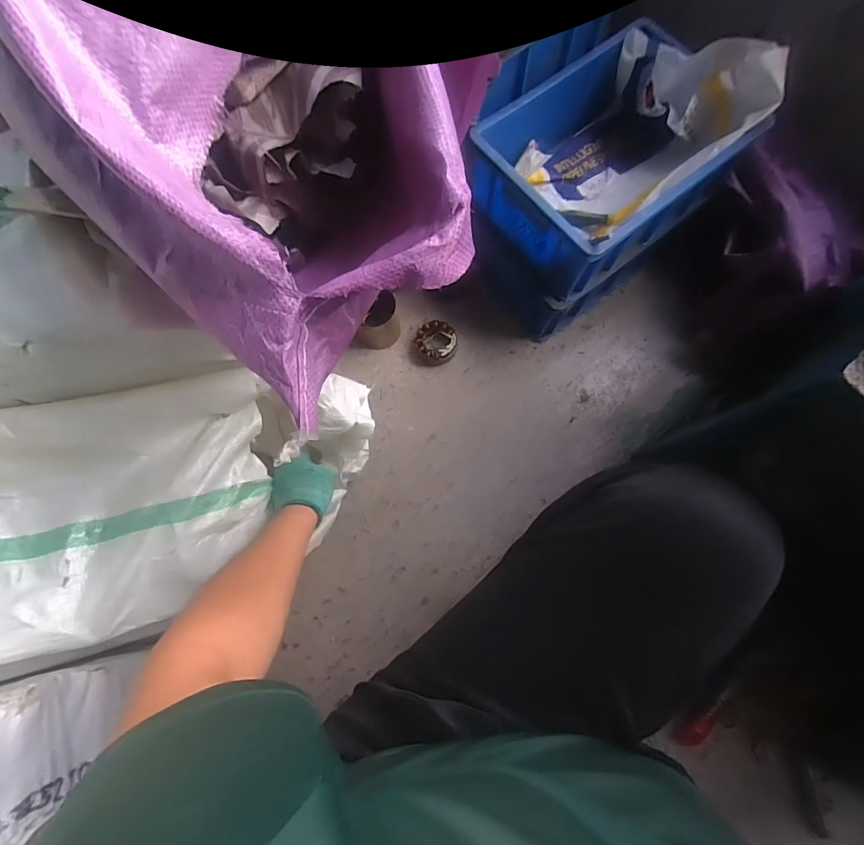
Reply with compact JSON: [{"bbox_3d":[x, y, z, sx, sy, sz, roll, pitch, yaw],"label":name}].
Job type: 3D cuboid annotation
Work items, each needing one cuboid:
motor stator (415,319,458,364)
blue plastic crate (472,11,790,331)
[{"bbox_3d":[0.009,-0.167,0.888,0.082,0.043,0.082,0,75,0],"label":"motor stator"},{"bbox_3d":[0.307,-0.443,0.794,0.440,0.298,0.299,-35,78,-8],"label":"blue plastic crate"}]

